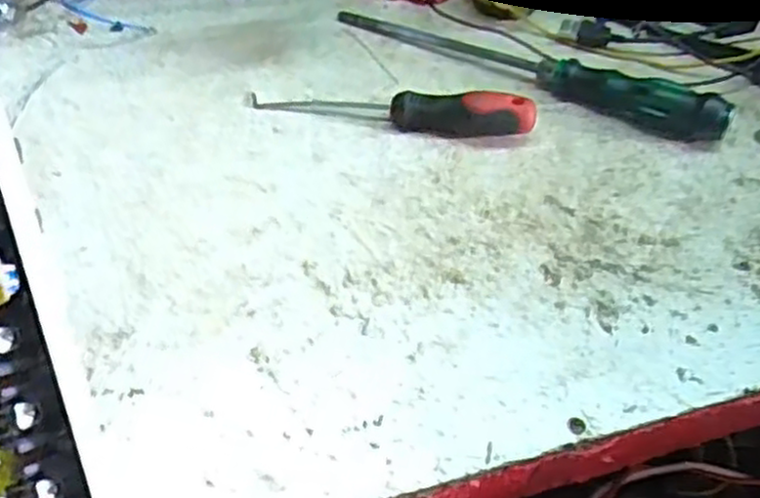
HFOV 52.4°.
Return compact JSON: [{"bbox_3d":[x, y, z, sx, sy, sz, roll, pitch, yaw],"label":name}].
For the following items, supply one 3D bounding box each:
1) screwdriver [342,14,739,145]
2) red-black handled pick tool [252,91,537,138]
[{"bbox_3d":[0.085,-0.115,0.460,0.242,0.025,0.030,25,57,19],"label":"screwdriver"},{"bbox_3d":[0.007,-0.082,0.431,0.156,0.024,0.020,10,53,9],"label":"red-black handled pick tool"}]

